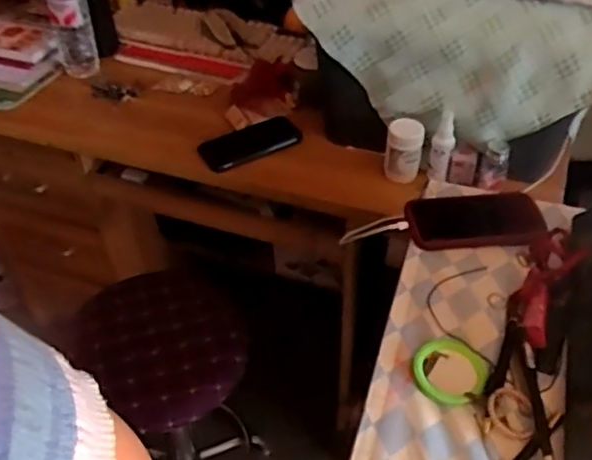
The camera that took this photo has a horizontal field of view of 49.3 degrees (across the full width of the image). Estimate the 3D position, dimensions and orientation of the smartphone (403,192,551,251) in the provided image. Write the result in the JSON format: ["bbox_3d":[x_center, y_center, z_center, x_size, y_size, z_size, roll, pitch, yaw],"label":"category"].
[{"bbox_3d":[0.207,-0.013,0.750,0.150,0.014,0.071,-7,65,4],"label":"smartphone"}]

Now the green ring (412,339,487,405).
[{"bbox_3d":[0.145,0.130,0.604,0.069,0.011,0.065,-1,43,1],"label":"green ring"}]

